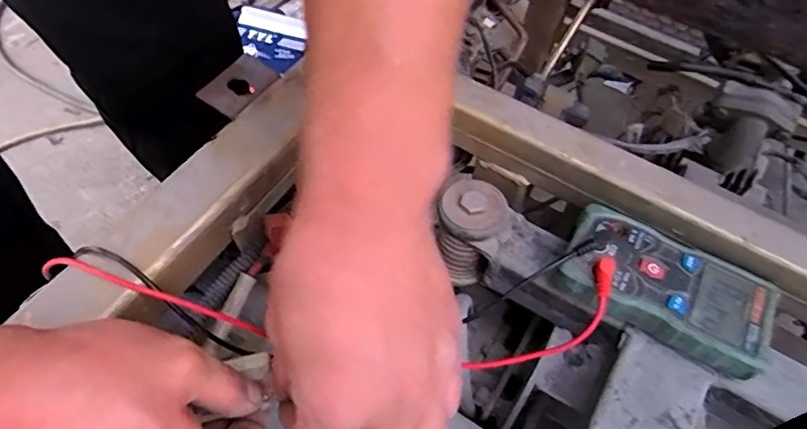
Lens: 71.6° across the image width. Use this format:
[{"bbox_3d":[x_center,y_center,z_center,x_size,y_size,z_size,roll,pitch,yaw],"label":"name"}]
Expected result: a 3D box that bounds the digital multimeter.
[{"bbox_3d":[0.142,0.043,0.313,0.108,0.034,0.057,31,59,18],"label":"digital multimeter"}]

